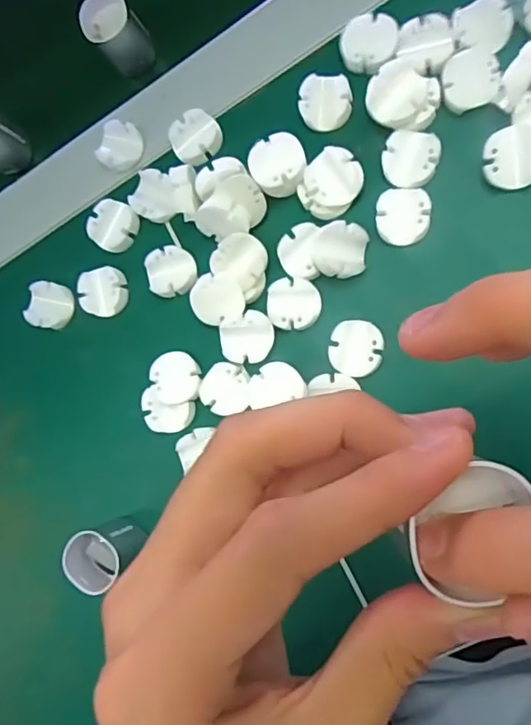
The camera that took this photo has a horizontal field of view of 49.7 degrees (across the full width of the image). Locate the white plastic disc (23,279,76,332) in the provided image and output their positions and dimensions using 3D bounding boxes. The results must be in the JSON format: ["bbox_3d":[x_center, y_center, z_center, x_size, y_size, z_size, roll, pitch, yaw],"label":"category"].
[{"bbox_3d":[-0.124,-0.033,0.328,0.027,0.005,0.026,0,89,7],"label":"white plastic disc"}]

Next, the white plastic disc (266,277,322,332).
[{"bbox_3d":[0.014,-0.030,0.290,0.027,0.004,0.026,0,89,7],"label":"white plastic disc"}]

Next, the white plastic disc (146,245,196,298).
[{"bbox_3d":[-0.051,-0.049,0.313,0.026,0.010,0.026,0,89,7],"label":"white plastic disc"}]

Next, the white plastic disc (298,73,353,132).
[{"bbox_3d":[0.030,-0.133,0.293,0.026,0.005,0.027,0,89,7],"label":"white plastic disc"}]

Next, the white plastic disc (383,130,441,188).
[{"bbox_3d":[0.071,-0.100,0.280,0.027,0.006,0.027,0,89,7],"label":"white plastic disc"}]

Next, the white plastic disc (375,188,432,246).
[{"bbox_3d":[0.067,-0.071,0.279,0.025,0.004,0.026,0,89,7],"label":"white plastic disc"}]

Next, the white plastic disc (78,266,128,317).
[{"bbox_3d":[-0.091,-0.039,0.322,0.027,0.007,0.027,0,89,7],"label":"white plastic disc"}]

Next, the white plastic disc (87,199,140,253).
[{"bbox_3d":[-0.085,-0.077,0.321,0.026,0.004,0.027,0,89,7],"label":"white plastic disc"}]

